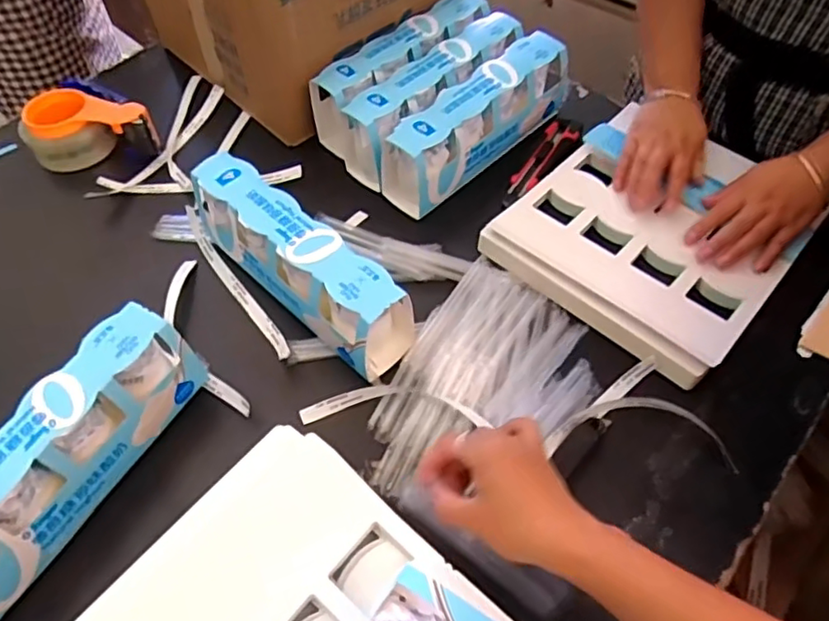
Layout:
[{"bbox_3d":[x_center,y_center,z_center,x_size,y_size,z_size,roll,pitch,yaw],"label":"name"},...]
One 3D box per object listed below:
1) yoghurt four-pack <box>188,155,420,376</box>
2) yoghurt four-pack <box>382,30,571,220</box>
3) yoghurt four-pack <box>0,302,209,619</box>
[{"bbox_3d":[-0.116,-0.052,0.607,0.267,0.094,0.067,38,65,23],"label":"yoghurt four-pack"},{"bbox_3d":[0.081,-0.233,0.736,0.272,0.091,0.072,-39,64,-22],"label":"yoghurt four-pack"},{"bbox_3d":[-0.291,0.121,0.498,0.059,0.088,0.266,25,61,17],"label":"yoghurt four-pack"}]

